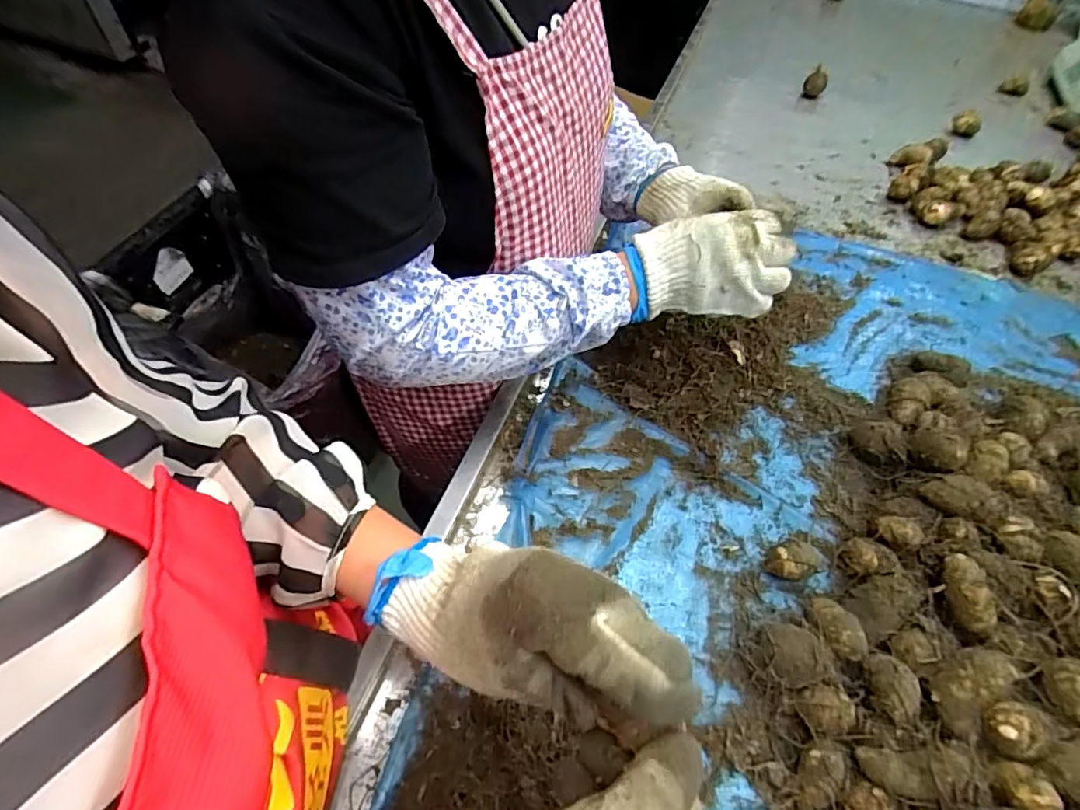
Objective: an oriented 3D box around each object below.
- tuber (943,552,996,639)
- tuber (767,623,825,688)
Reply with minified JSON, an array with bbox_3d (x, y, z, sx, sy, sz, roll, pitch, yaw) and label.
[{"bbox_3d":[0.335,0.149,0.426,0.023,0.020,0.059,-5,77,-7],"label":"tuber"},{"bbox_3d":[0.196,0.197,0.427,0.044,0.036,0.046,11,54,5],"label":"tuber"}]

